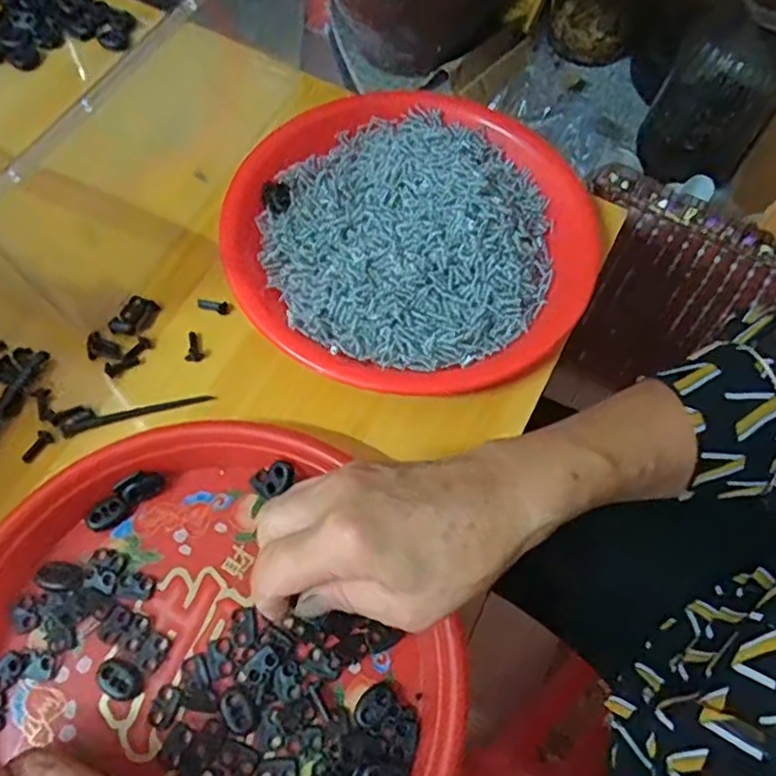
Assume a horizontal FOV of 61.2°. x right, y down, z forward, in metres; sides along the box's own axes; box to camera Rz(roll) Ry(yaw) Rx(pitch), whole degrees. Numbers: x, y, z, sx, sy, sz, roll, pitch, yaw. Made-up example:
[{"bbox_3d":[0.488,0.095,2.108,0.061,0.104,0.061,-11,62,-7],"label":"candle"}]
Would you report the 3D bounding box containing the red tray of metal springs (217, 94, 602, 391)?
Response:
[{"bbox_3d":[0.016,-0.097,0.411,0.225,0.025,0.209,-4,65,-4],"label":"red tray of metal springs"}]

